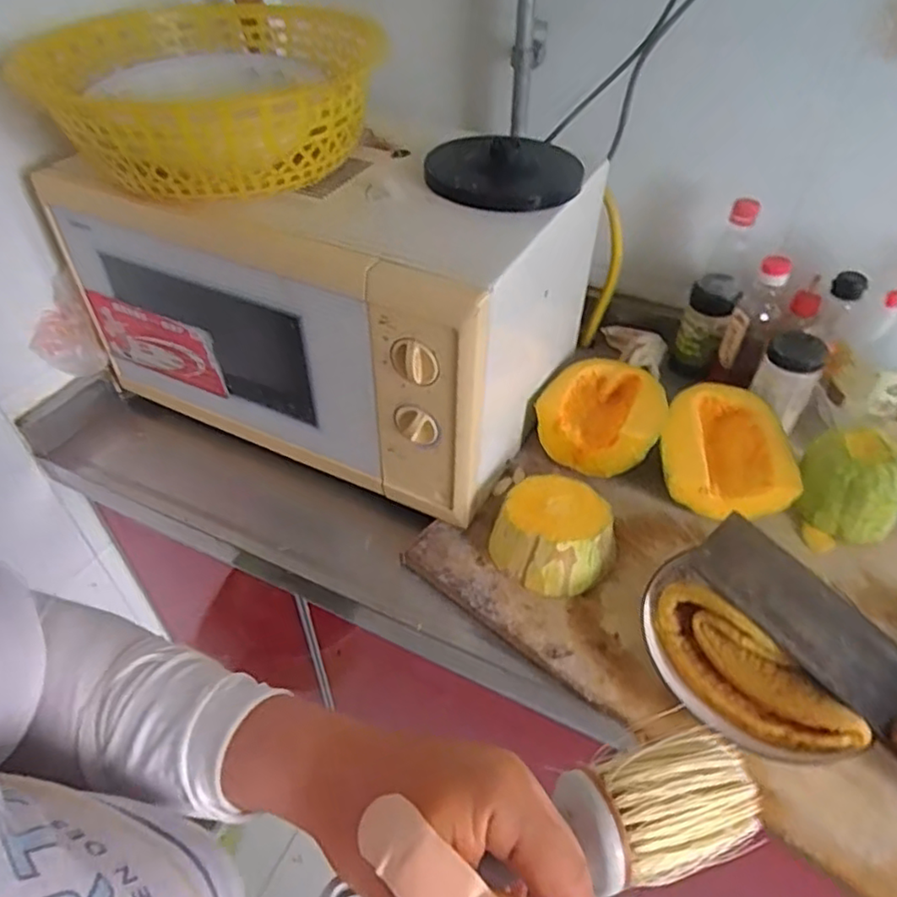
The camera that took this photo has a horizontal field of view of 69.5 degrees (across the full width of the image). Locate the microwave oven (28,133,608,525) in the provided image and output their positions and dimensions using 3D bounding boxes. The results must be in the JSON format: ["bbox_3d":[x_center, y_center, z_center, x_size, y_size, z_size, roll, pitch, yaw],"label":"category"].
[{"bbox_3d":[-0.100,-0.211,0.760,0.499,0.285,0.392,20,48,18],"label":"microwave oven"}]

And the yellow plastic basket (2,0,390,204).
[{"bbox_3d":[-0.235,-0.339,0.618,0.309,0.091,0.323,-8,46,-9],"label":"yellow plastic basket"}]

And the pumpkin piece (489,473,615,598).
[{"bbox_3d":[0.108,0.082,0.646,0.108,0.057,0.110,0,45,0],"label":"pumpkin piece"}]

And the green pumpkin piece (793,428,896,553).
[{"bbox_3d":[0.423,0.038,0.675,0.098,0.090,0.093,-2,46,-3],"label":"green pumpkin piece"}]

